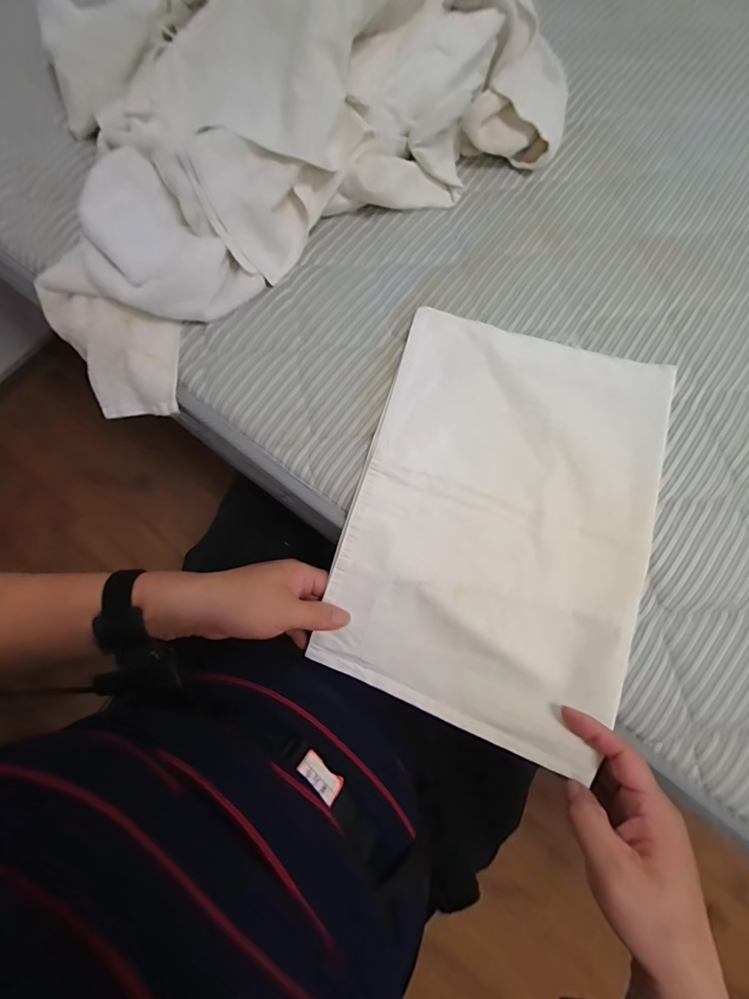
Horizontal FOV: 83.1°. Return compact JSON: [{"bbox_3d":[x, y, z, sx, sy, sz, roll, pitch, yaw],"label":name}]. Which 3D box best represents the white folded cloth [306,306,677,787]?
[{"bbox_3d":[0.123,0.015,0.424,0.275,0.043,0.398,17,80,6],"label":"white folded cloth"}]

